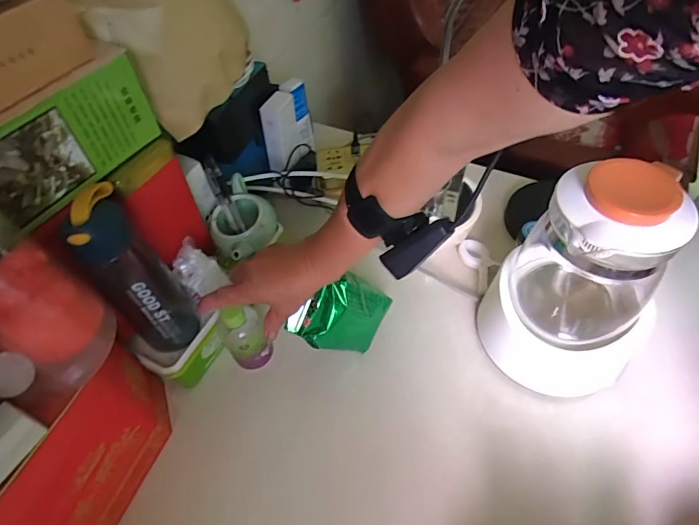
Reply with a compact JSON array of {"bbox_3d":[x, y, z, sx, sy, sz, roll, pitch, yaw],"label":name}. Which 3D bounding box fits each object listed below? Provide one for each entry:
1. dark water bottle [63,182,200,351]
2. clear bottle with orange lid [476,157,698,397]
[{"bbox_3d":[-0.225,0.020,0.463,0.077,0.212,0.064,36,64,28],"label":"dark water bottle"},{"bbox_3d":[0.230,0.027,0.455,0.132,0.258,0.133,-3,53,3],"label":"clear bottle with orange lid"}]

